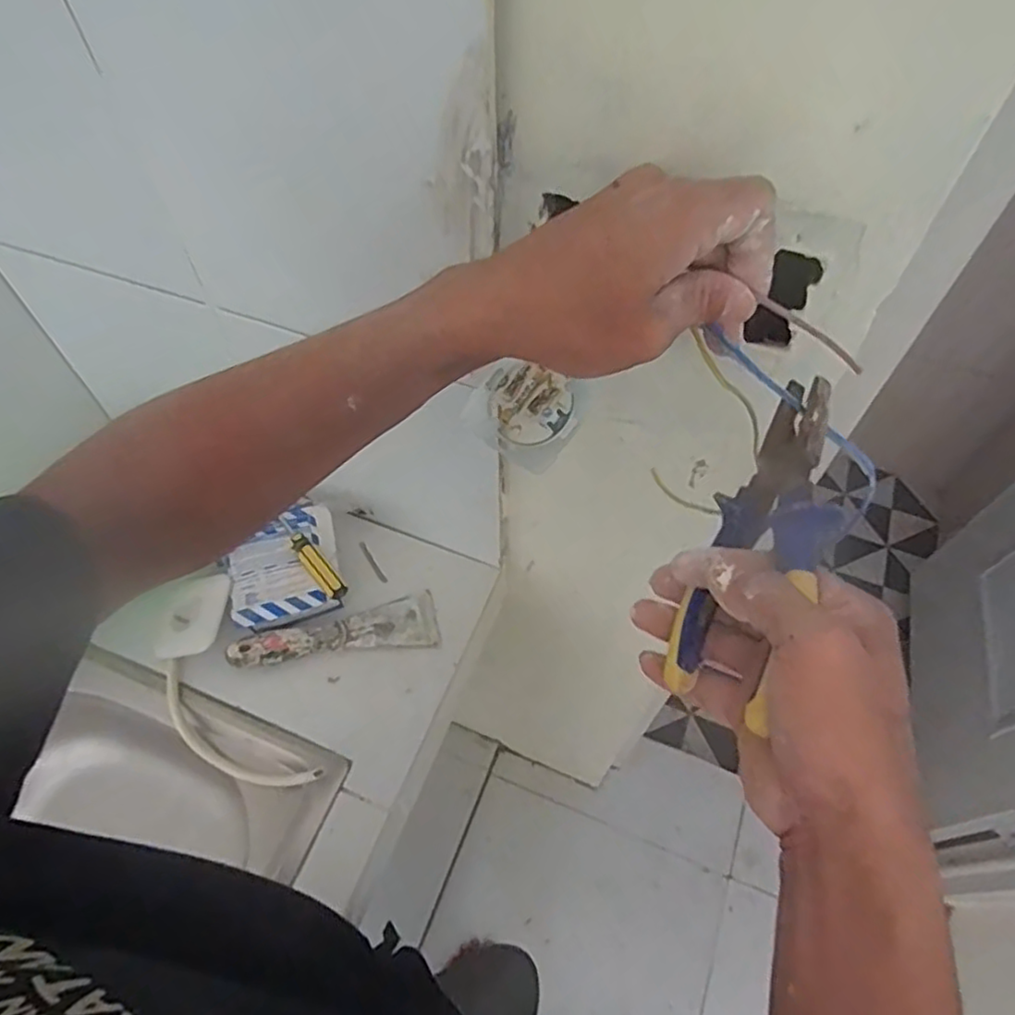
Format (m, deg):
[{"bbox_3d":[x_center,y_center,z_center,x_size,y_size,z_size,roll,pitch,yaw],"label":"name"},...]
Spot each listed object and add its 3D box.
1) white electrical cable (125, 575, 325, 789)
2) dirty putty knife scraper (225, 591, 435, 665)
[{"bbox_3d":[-0.276,0.158,0.625,0.096,0.035,0.219,-28,62,-16],"label":"white electrical cable"},{"bbox_3d":[-0.167,0.125,0.651,0.193,0.030,0.055,-14,59,-8],"label":"dirty putty knife scraper"}]

